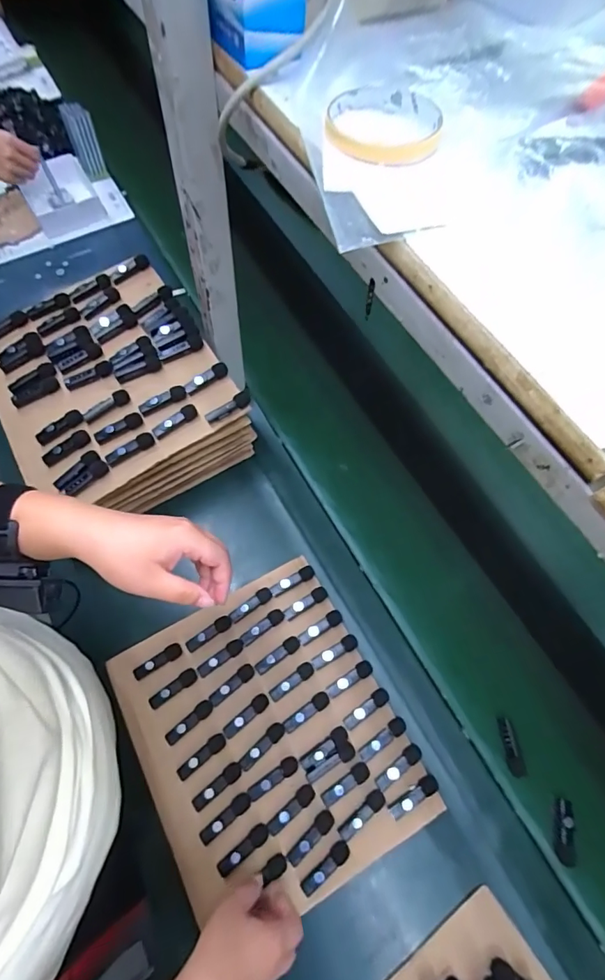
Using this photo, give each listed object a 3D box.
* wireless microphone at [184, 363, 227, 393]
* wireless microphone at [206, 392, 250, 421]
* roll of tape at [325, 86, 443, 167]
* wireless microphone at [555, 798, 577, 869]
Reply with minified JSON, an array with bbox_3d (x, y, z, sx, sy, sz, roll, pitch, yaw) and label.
[{"bbox_3d":[-0.133,-0.155,0.620,0.063,0.019,0.016,-29,69,-16],"label":"wireless microphone"},{"bbox_3d":[-0.098,-0.110,0.608,0.066,0.022,0.019,-32,70,-17],"label":"wireless microphone"},{"bbox_3d":[0.057,-0.261,0.321,0.079,0.013,0.080,1,64,-2],"label":"roll of tape"},{"bbox_3d":[0.311,0.404,0.532,0.019,0.016,0.067,9,64,1],"label":"wireless microphone"}]

